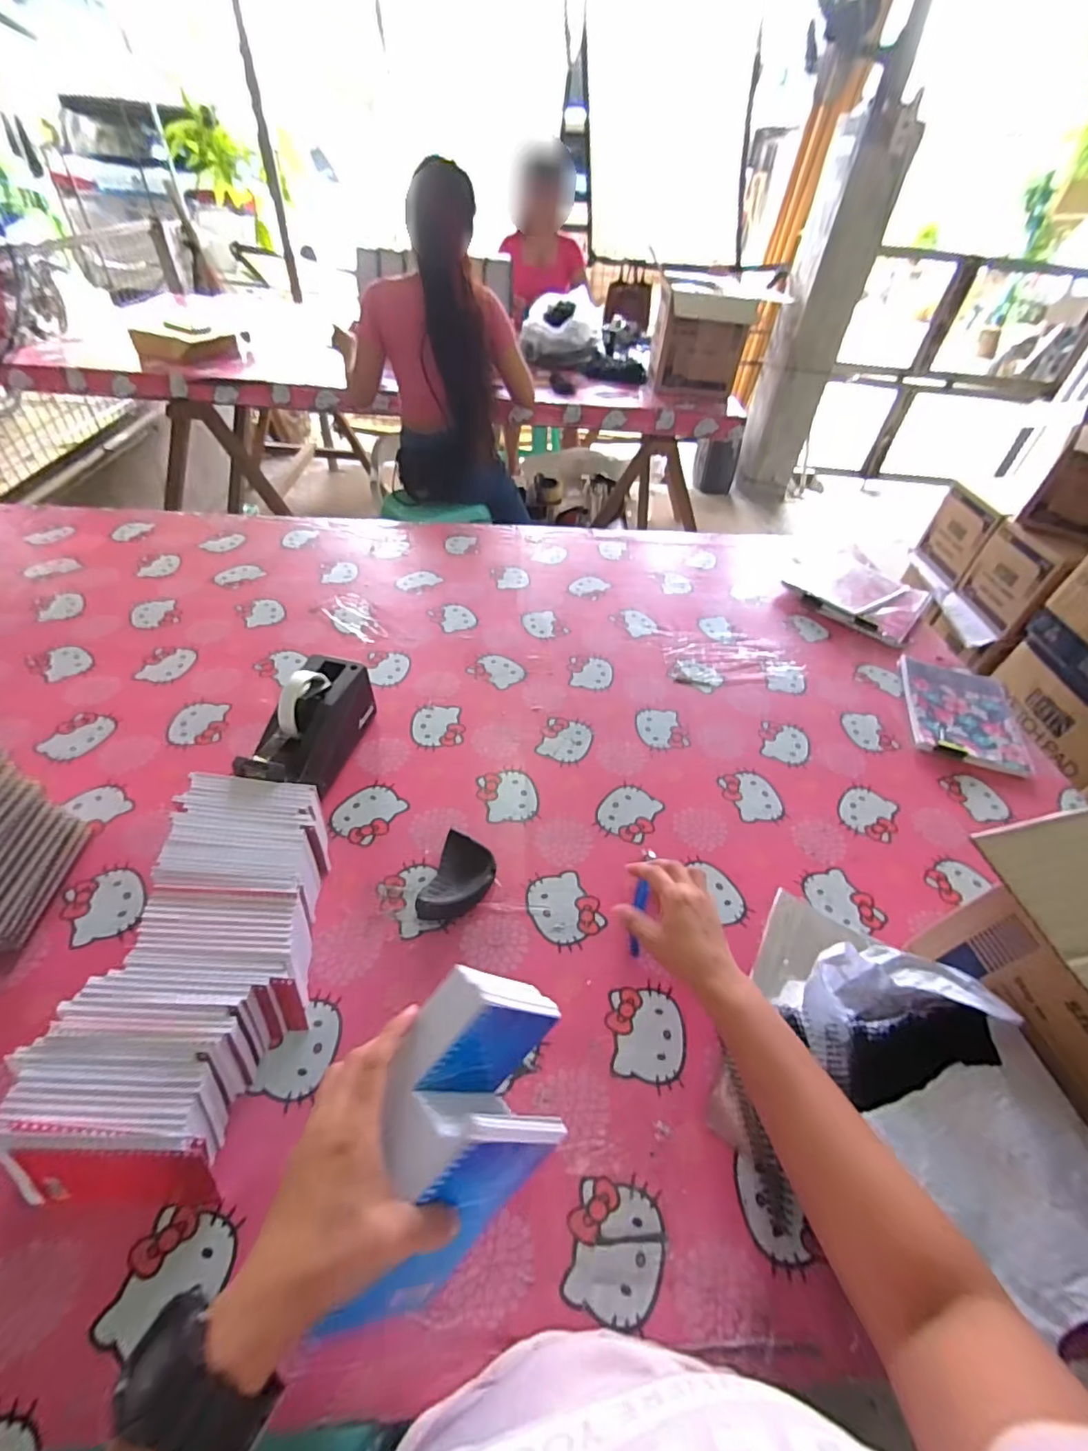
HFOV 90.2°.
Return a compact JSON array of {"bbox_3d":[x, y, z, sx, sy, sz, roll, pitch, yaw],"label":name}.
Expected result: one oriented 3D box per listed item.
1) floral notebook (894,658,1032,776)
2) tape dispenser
[{"bbox_3d":[0.655,-0.031,0.854,0.159,0.017,0.243,17,48,11],"label":"floral notebook"},{"bbox_3d":[-0.287,0.004,0.667,0.078,0.119,0.196,12,47,6],"label":"tape dispenser"}]

